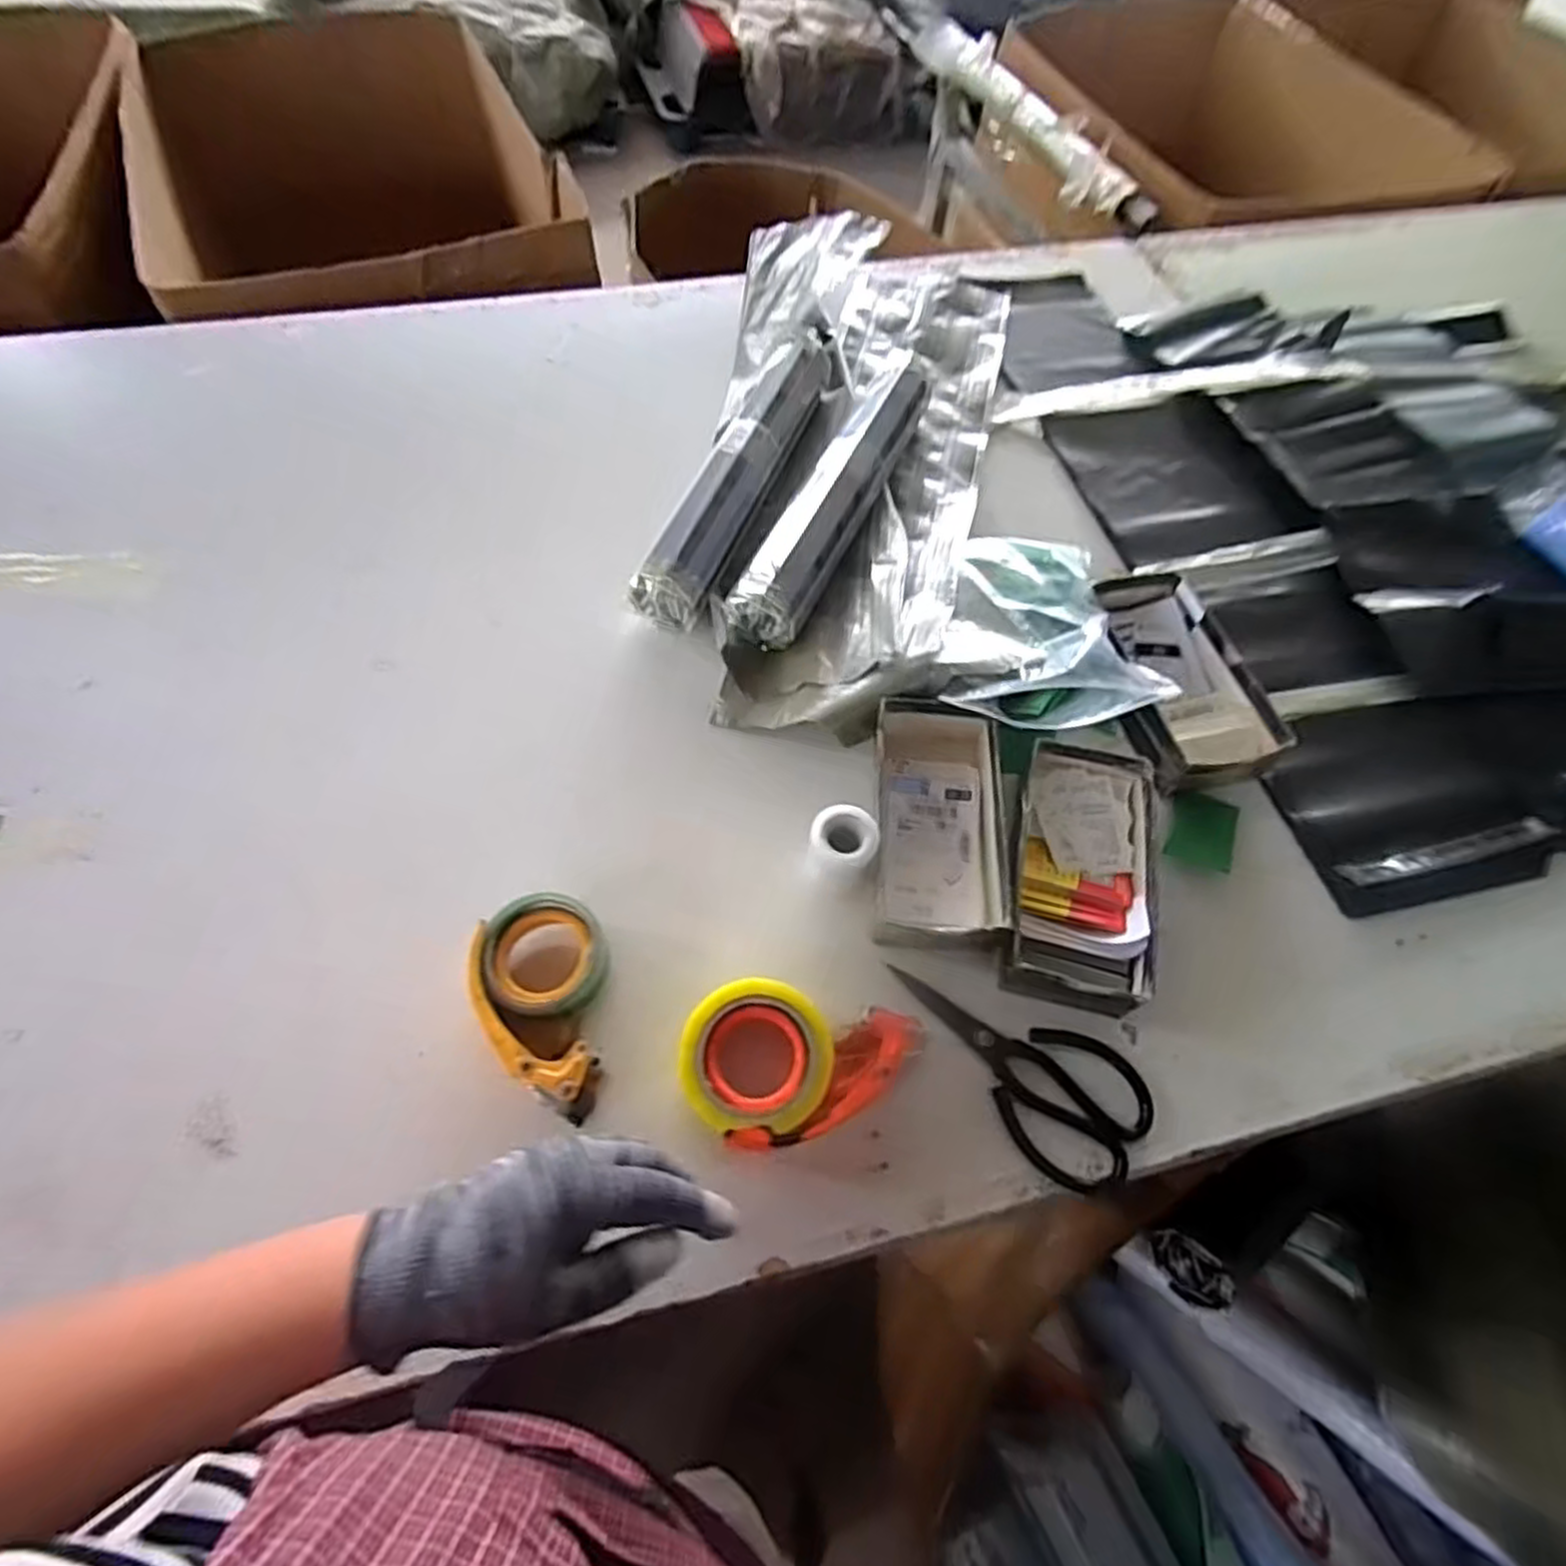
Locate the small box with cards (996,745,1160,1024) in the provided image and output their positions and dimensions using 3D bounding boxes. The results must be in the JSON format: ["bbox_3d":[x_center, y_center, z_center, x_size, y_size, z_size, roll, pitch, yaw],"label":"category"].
[{"bbox_3d":[0.250,0.066,0.660,0.131,0.045,0.245,14,59,5],"label":"small box with cards"}]

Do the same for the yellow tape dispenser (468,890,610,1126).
[{"bbox_3d":[-0.183,0.170,0.591,0.098,0.085,0.154,3,59,-2],"label":"yellow tape dispenser"}]

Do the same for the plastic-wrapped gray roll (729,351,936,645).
[{"bbox_3d":[0.062,-0.315,0.858,0.075,0.076,0.447,23,61,10],"label":"plastic-wrapped gray roll"}]

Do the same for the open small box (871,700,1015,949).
[{"bbox_3d":[0.134,0.035,0.684,0.117,0.056,0.228,5,59,0],"label":"open small box"}]

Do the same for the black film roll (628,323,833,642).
[{"bbox_3d":[-0.043,-0.362,0.883,0.078,0.074,0.477,19,60,8],"label":"black film roll"}]

